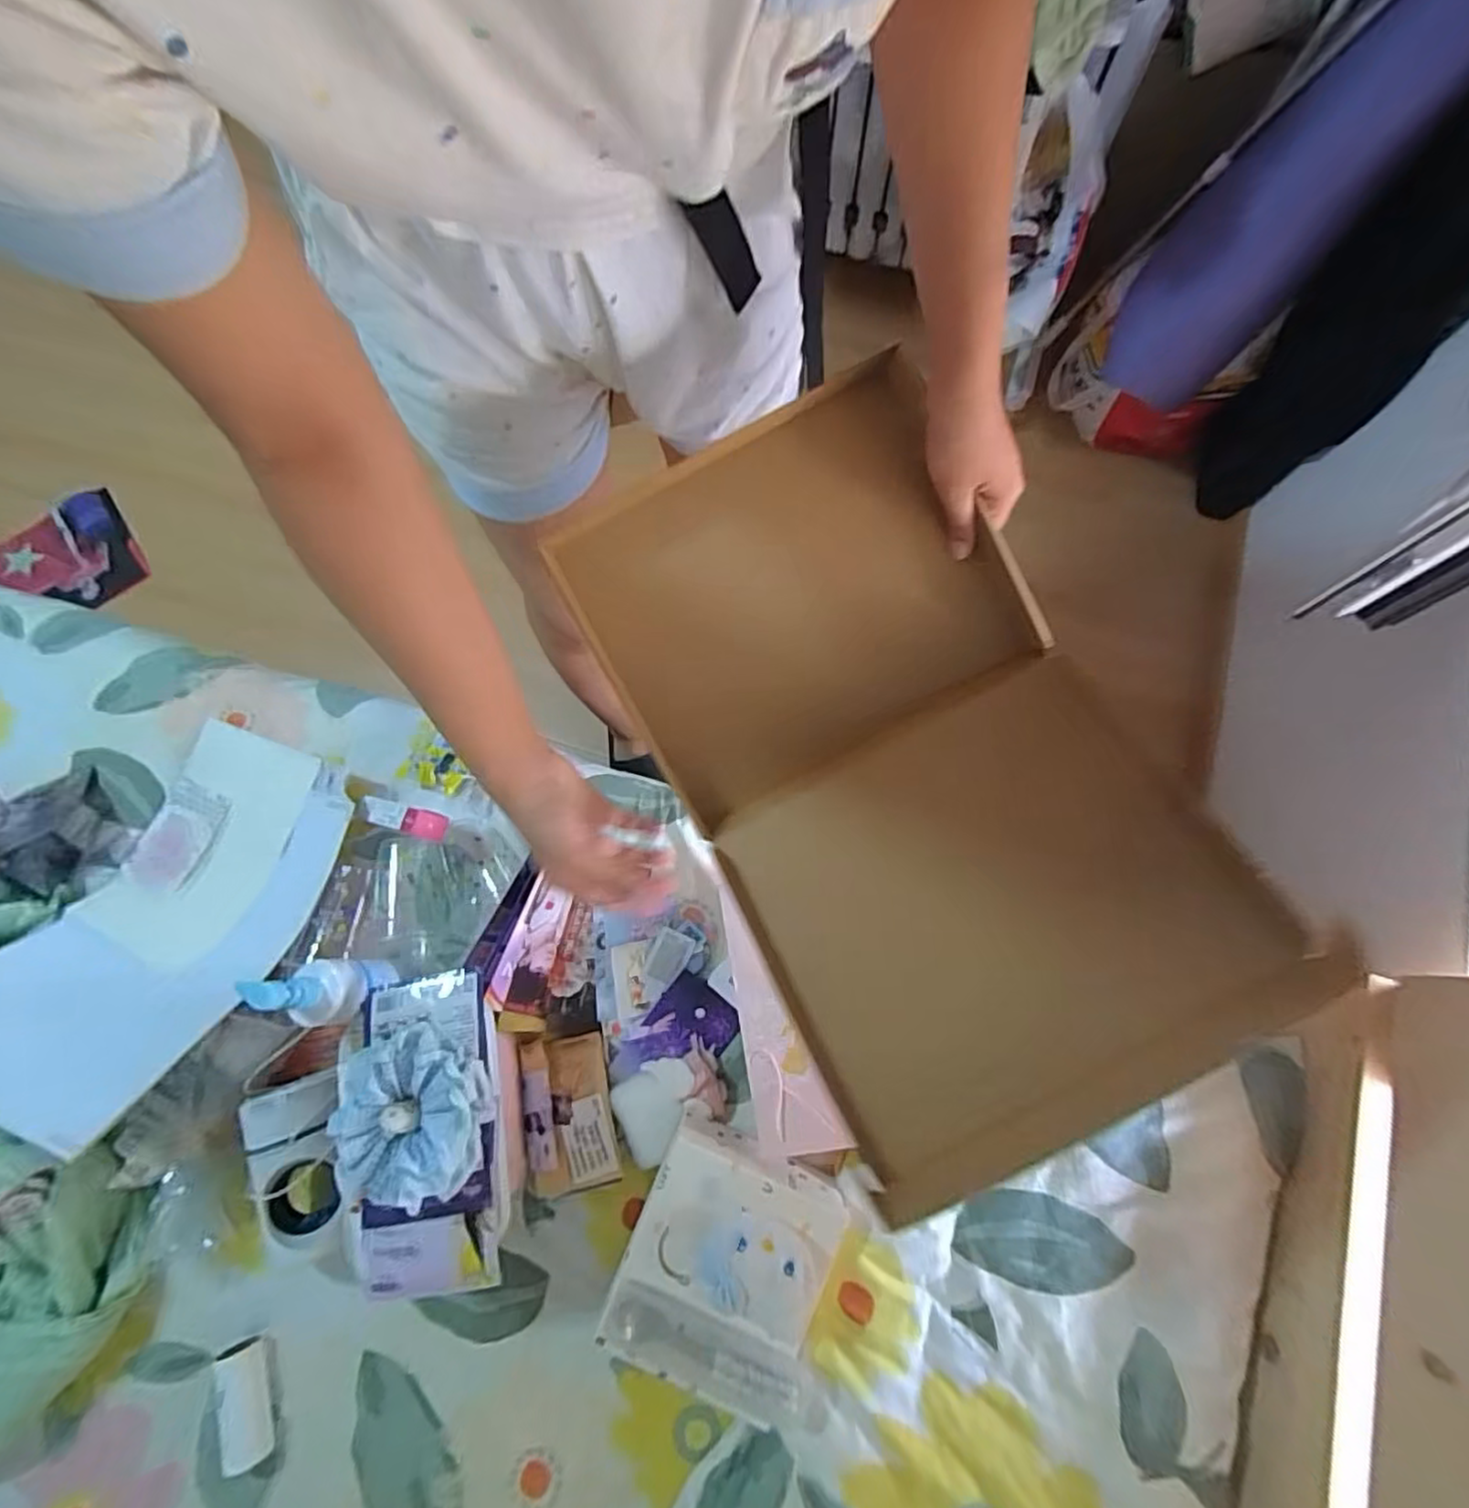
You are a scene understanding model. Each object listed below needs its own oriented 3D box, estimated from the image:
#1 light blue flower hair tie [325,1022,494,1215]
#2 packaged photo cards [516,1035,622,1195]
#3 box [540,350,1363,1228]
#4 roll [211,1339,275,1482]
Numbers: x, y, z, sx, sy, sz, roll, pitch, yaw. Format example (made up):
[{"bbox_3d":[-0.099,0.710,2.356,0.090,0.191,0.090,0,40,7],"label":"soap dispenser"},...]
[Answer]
[{"bbox_3d":[-0.298,0.330,0.599,0.139,0.044,0.149,-23,74,-5],"label":"light blue flower hair tie"},{"bbox_3d":[-0.192,0.407,0.746,0.104,0.029,0.154,-10,73,-1],"label":"packaged photo cards"},{"bbox_3d":[0.108,-0.010,0.478,0.296,0.133,0.504,-27,77,-7],"label":"box"},{"bbox_3d":[-0.513,0.678,0.682,0.051,0.040,0.109,-17,73,-3],"label":"roll"}]

